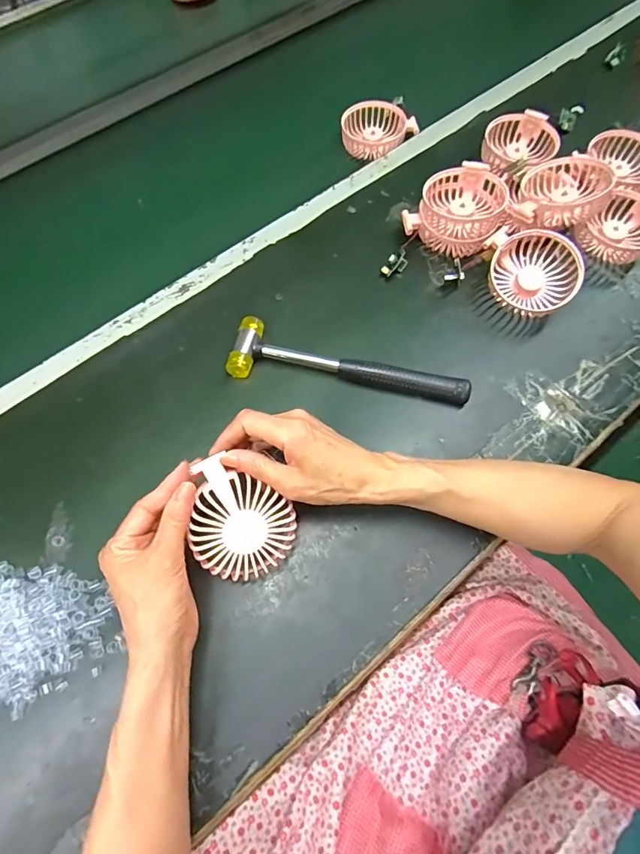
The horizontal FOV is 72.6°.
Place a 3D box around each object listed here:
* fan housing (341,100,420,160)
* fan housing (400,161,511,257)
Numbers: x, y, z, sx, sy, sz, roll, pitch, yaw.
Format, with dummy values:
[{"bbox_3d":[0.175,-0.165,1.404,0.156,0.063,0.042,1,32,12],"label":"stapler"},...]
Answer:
[{"bbox_3d":[0.080,-0.421,0.614,0.092,0.030,0.075,-32,69,-11],"label":"fan housing"},{"bbox_3d":[0.159,-0.246,0.504,0.098,0.051,0.100,34,72,16],"label":"fan housing"}]

